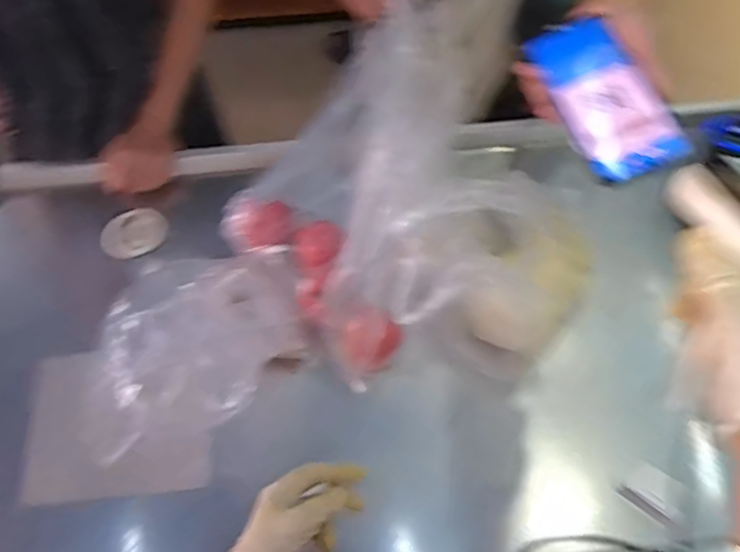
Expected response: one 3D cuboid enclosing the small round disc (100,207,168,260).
[{"bbox_3d":[-0.313,-0.056,0.795,0.070,0.013,0.084,40,72,17],"label":"small round disc"}]

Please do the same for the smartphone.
[{"bbox_3d":[0.207,-0.160,0.526,0.079,0.013,0.162,-25,70,5],"label":"smartphone"}]

